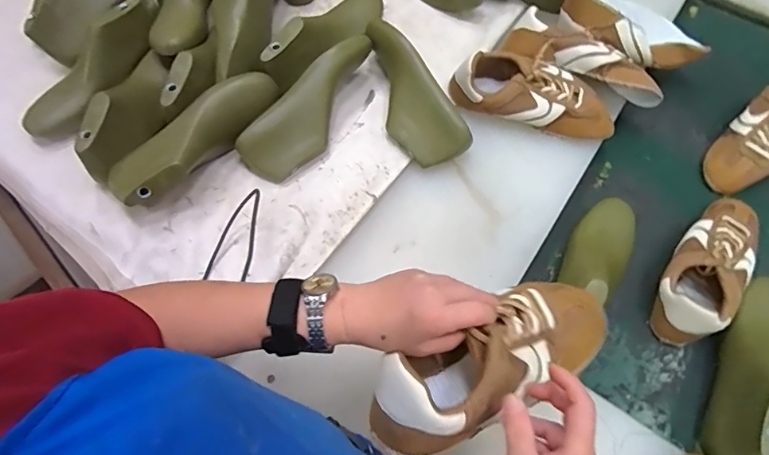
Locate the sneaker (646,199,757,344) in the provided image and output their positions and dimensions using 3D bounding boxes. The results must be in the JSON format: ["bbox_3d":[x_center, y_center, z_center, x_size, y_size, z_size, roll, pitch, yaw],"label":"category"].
[{"bbox_3d":[0.464,0.050,0.644,0.095,0.067,0.252,38,71,16],"label":"sneaker"}]

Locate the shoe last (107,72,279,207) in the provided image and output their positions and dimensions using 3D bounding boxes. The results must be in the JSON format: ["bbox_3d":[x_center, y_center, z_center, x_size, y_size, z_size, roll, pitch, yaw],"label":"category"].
[{"bbox_3d":[-0.262,-0.127,0.640,0.084,0.075,0.263,37,71,16],"label":"shoe last"}]

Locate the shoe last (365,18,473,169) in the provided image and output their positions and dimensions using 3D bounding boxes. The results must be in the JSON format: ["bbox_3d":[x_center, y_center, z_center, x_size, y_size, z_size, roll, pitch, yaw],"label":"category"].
[{"bbox_3d":[0.029,-0.205,0.702,0.093,0.077,0.256,-28,68,-11],"label":"shoe last"}]

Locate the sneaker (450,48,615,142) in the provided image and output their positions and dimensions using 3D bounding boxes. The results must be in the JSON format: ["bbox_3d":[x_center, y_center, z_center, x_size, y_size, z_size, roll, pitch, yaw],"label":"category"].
[{"bbox_3d":[0.232,-0.208,0.699,0.253,0.074,0.098,7,66,4],"label":"sneaker"}]

